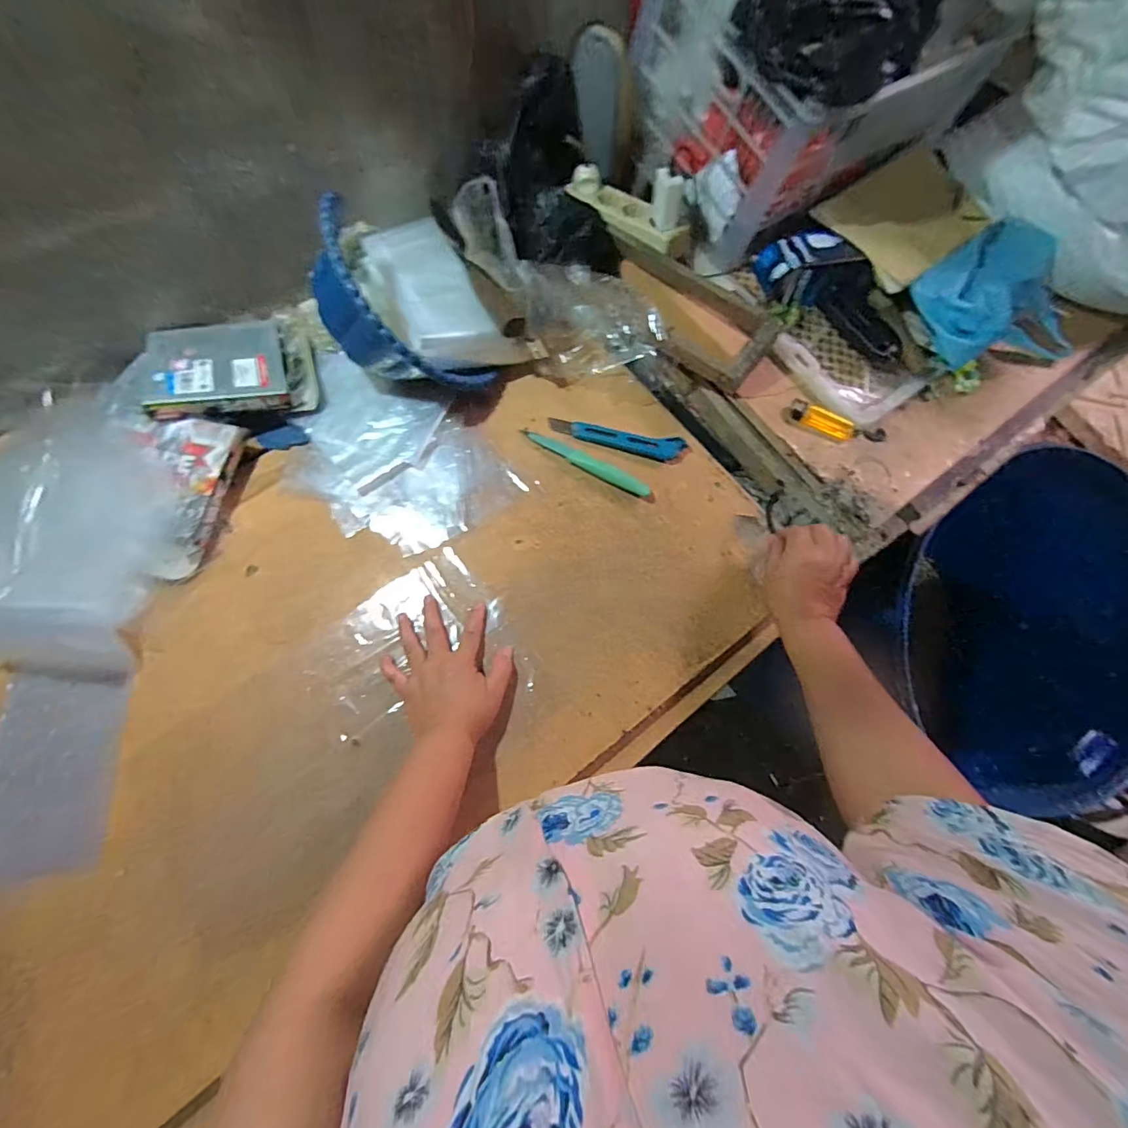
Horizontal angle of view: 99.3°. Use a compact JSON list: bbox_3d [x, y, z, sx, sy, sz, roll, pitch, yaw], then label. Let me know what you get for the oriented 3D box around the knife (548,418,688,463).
[{"bbox_3d":[0.066,-0.153,0.592,0.166,0.011,0.030,11,73,-1],"label":"knife"}]

